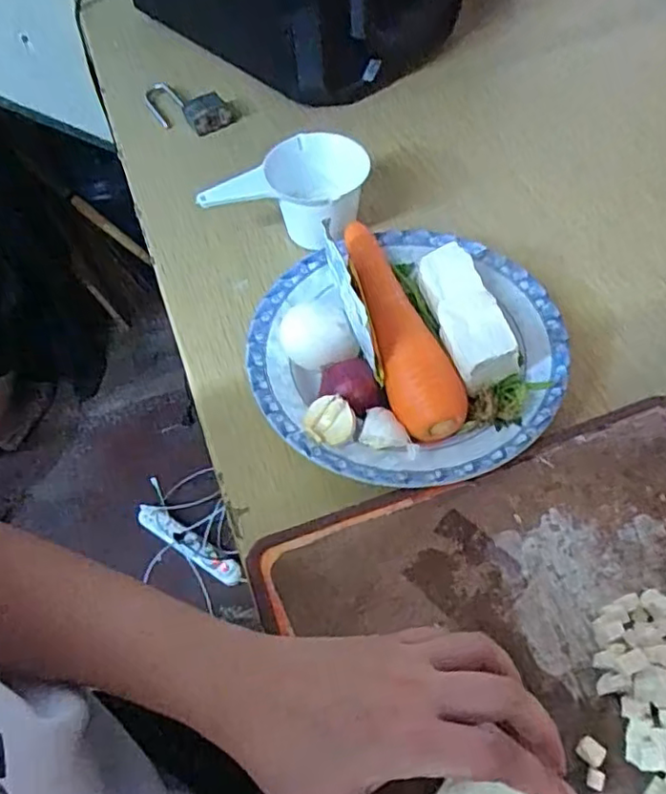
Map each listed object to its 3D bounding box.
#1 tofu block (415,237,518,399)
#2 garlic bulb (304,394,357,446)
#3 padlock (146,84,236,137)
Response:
[{"bbox_3d":[0.086,-0.057,0.424,0.040,0.040,0.105,-15,58,-6],"label":"tofu block"},{"bbox_3d":[-0.002,0.015,0.400,0.032,0.019,0.028,2,58,5],"label":"garlic bulb"},{"bbox_3d":[-0.153,-0.303,0.642,0.107,0.026,0.053,21,62,16],"label":"padlock"}]

